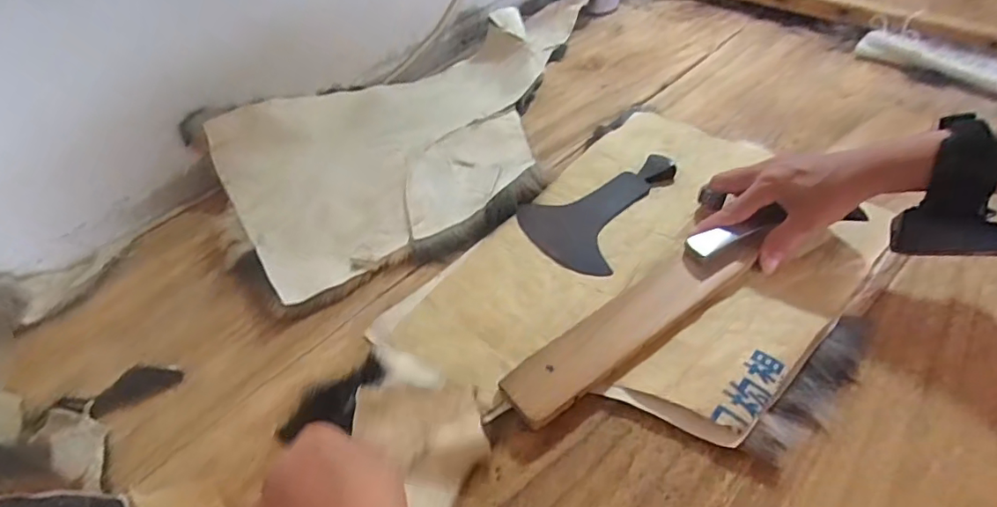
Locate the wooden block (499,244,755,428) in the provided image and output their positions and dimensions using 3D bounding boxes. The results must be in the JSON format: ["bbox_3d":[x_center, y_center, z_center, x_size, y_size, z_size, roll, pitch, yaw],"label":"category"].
[{"bbox_3d":[0.099,0.055,0.414,0.213,0.021,0.049,-31,52,-21],"label":"wooden block"}]

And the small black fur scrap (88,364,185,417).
[{"bbox_3d":[-0.294,0.106,0.442,0.066,0.005,0.033,-23,50,-16],"label":"small black fur scrap"}]

